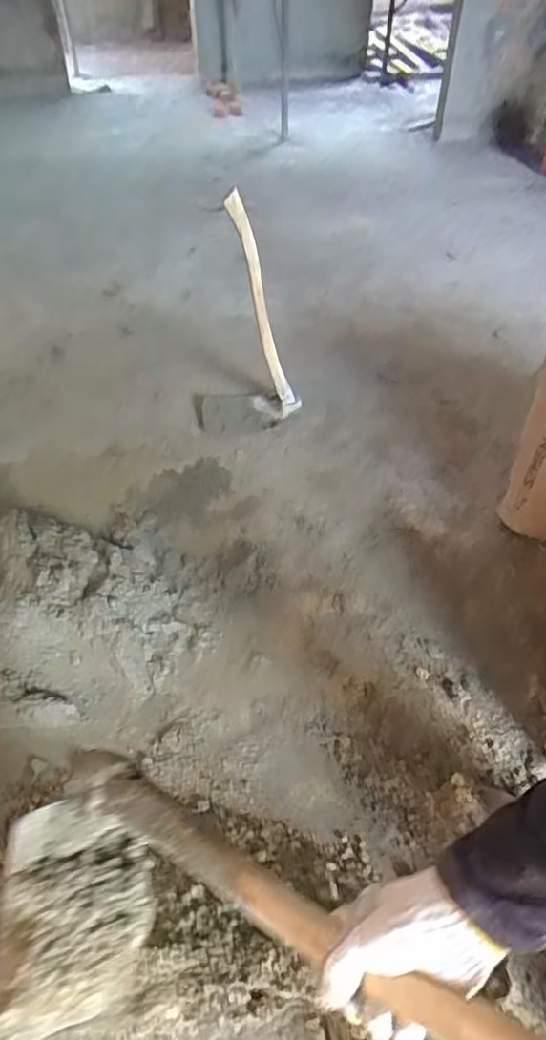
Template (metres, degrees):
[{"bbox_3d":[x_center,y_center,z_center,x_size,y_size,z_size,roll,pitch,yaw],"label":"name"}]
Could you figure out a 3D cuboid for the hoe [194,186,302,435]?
[{"bbox_3d":[-0.072,-0.520,1.557,0.281,0.567,0.222,-7,46,-9],"label":"hoe"}]

